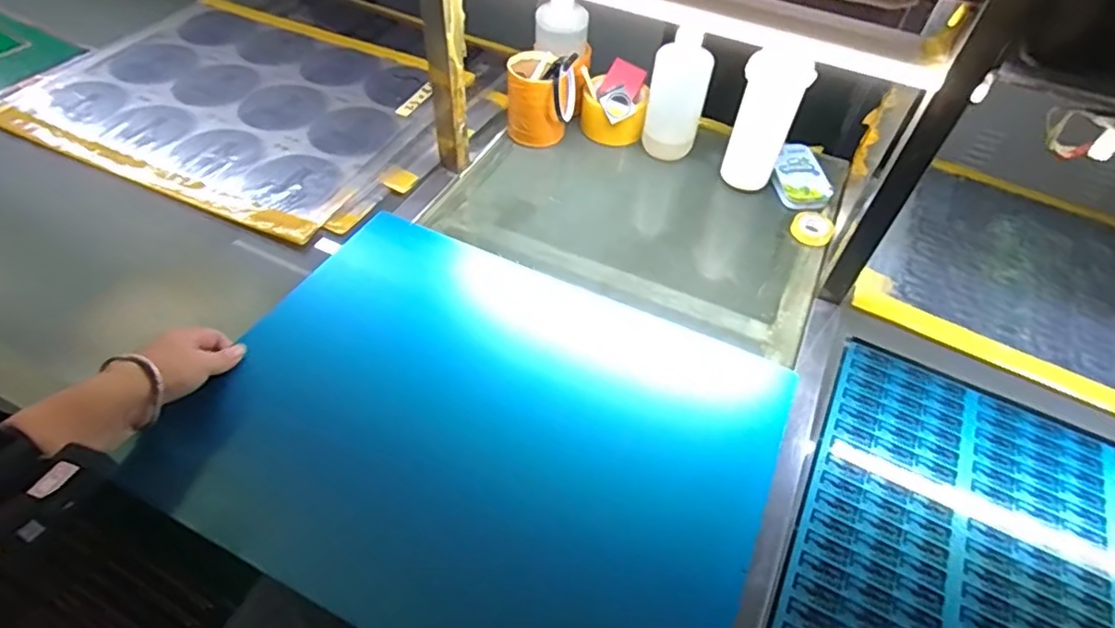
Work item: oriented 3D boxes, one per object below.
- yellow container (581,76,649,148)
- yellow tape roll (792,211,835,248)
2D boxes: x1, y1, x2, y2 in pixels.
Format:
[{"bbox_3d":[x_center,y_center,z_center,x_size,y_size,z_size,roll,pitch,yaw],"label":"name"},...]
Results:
[{"bbox_3d":[0.078,-0.296,0.881,0.092,0.063,0.086,-3,52,-7],"label":"yellow container"},{"bbox_3d":[0.331,-0.110,0.782,0.056,0.015,0.051,3,52,-3],"label":"yellow tape roll"}]

